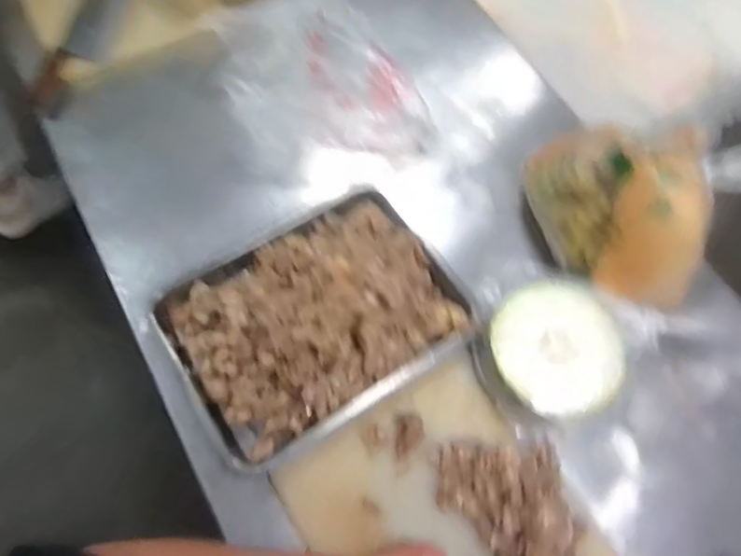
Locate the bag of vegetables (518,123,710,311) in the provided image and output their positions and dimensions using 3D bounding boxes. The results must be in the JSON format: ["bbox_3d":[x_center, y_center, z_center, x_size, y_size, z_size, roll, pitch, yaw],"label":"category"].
[{"bbox_3d":[0.340,-0.114,0.799,0.225,0.156,0.255,13,66,2],"label":"bag of vegetables"}]

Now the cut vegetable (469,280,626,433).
[{"bbox_3d":[0.229,0.100,0.751,0.167,0.060,0.169,1,66,-3],"label":"cut vegetable"}]

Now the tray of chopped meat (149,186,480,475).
[{"bbox_3d":[-0.075,0.046,0.797,0.379,0.097,0.282,-32,71,-16],"label":"tray of chopped meat"}]

